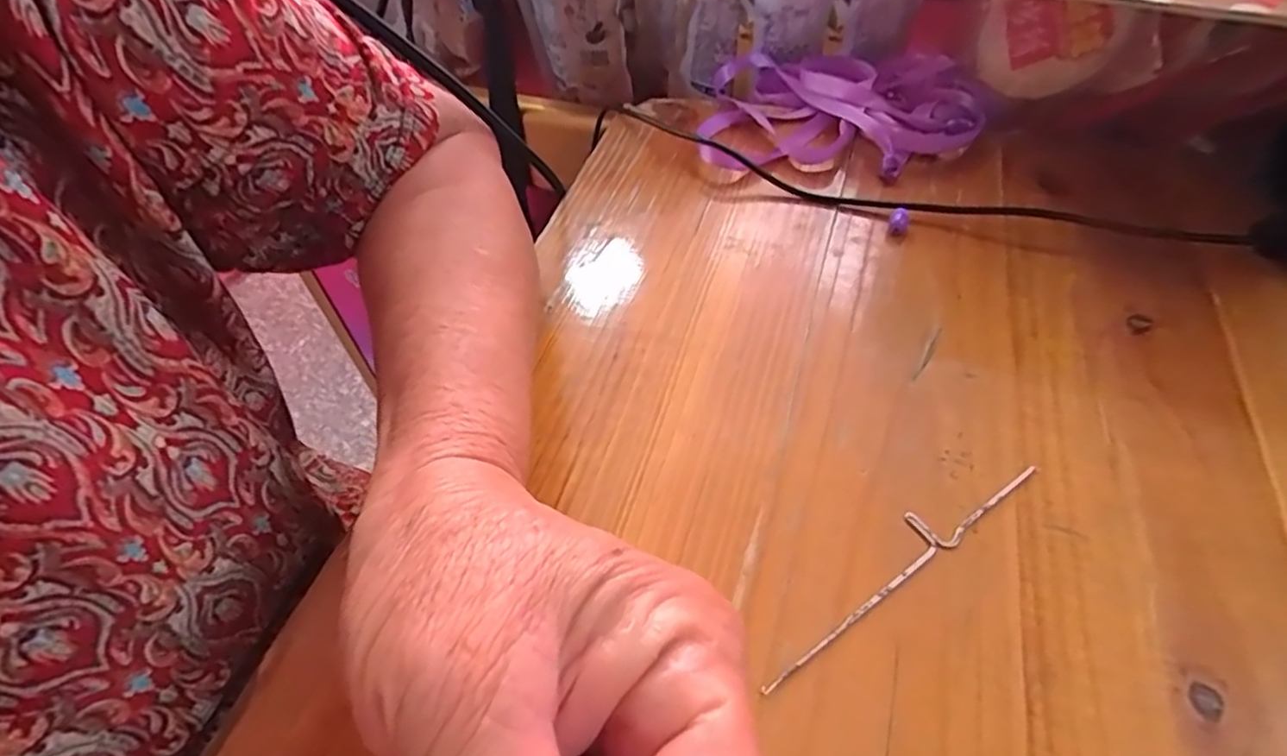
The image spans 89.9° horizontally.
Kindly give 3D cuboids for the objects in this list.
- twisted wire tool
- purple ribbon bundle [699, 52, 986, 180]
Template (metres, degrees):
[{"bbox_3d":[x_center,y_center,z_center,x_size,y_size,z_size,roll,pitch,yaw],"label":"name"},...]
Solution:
[{"bbox_3d":[0.083,0.057,0.209,0.124,0.004,0.016,-28,54,-19],"label":"twisted wire tool"},{"bbox_3d":[0.114,-0.162,0.375,0.150,0.022,0.128,1,50,5],"label":"purple ribbon bundle"}]

